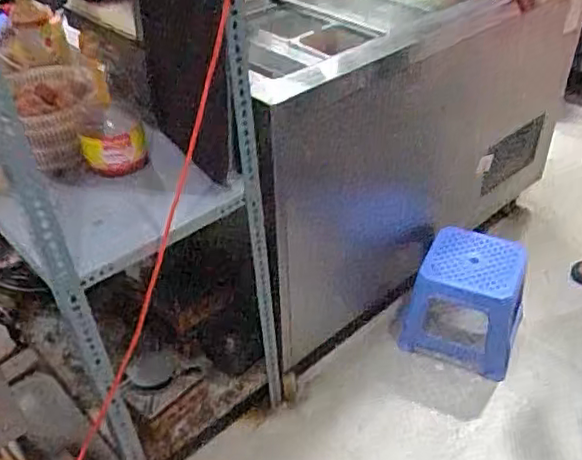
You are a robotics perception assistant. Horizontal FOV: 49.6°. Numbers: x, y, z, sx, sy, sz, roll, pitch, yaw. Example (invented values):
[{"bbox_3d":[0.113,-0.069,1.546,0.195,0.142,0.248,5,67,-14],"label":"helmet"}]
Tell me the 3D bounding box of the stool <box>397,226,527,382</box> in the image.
[{"bbox_3d":[0.468,0.179,1.664,0.287,0.284,0.243,16,41,18],"label":"stool"}]

